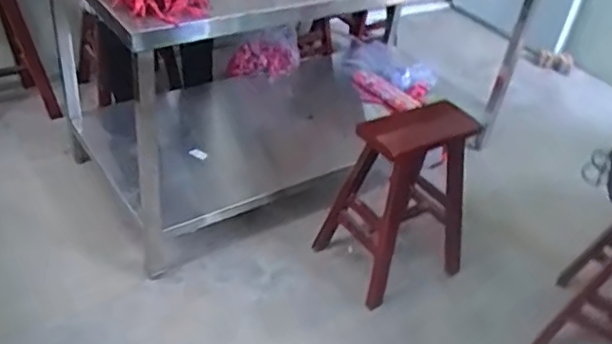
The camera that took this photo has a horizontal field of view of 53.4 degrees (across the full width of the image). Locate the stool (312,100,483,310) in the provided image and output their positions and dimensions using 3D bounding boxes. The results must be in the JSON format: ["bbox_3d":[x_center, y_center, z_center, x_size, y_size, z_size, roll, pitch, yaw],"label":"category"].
[{"bbox_3d":[0.290,0.066,1.707,0.354,0.502,0.279,-14,42,-26],"label":"stool"}]

